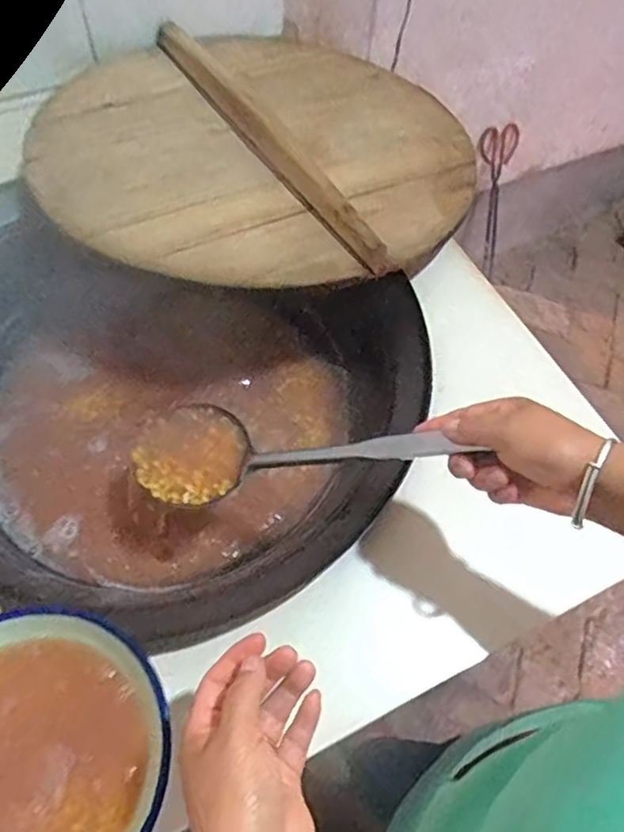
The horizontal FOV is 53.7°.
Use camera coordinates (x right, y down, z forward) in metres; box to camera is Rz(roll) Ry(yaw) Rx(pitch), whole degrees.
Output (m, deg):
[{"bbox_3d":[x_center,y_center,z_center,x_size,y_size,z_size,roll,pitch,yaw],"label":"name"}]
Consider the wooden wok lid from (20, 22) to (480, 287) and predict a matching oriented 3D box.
[{"bbox_3d":[-0.068,-0.356,0.787,0.533,0.084,0.526,1,59,-2],"label":"wooden wok lid"}]

